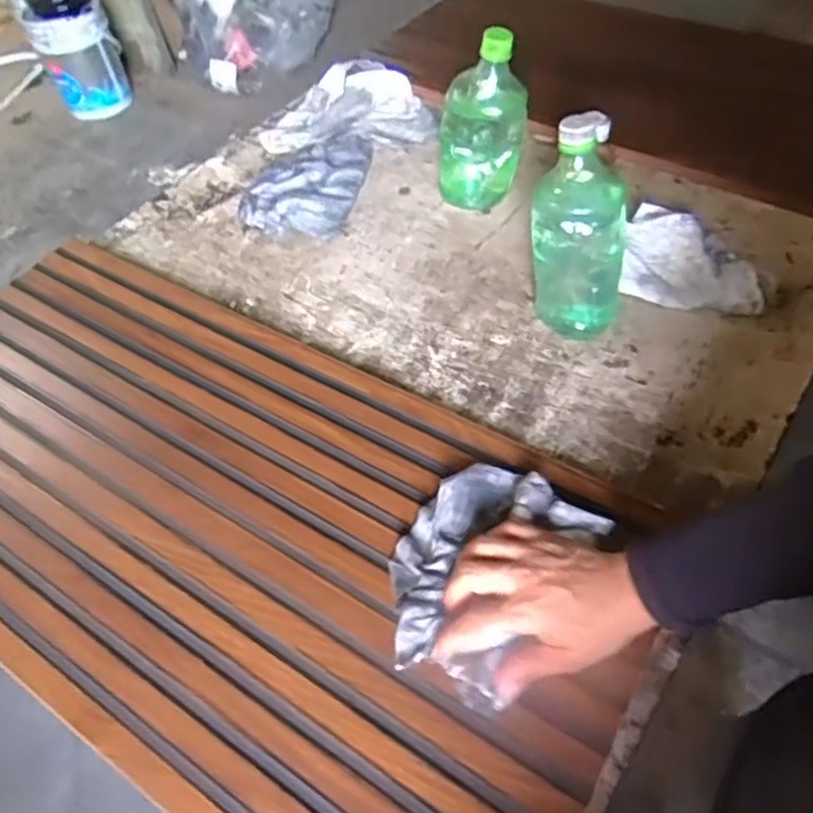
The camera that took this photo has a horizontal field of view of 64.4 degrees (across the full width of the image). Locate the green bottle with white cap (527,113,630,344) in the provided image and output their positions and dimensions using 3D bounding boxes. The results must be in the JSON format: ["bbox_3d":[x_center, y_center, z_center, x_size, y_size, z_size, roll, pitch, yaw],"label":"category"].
[{"bbox_3d":[0.164,-0.167,0.606,0.088,0.200,0.095,11,55,13],"label":"green bottle with white cap"}]

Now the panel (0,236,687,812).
[{"bbox_3d":[-0.179,0.077,0.565,0.762,0.010,0.365,25,59,22],"label":"panel"}]

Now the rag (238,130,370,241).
[{"bbox_3d":[-0.123,-0.298,0.833,0.133,0.032,0.204,9,54,12],"label":"rag"}]

